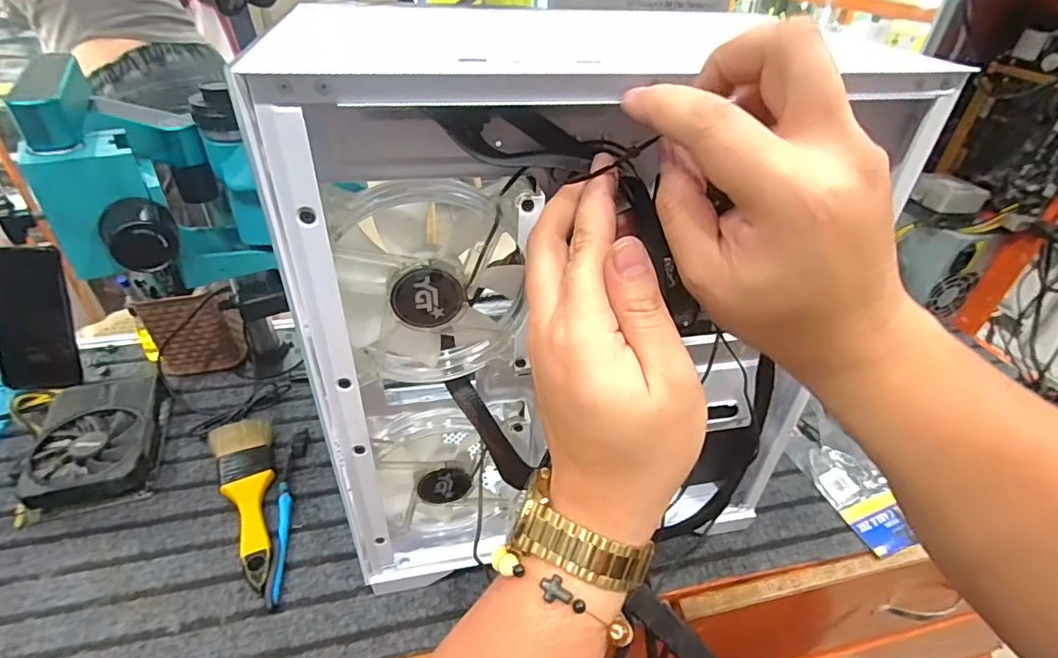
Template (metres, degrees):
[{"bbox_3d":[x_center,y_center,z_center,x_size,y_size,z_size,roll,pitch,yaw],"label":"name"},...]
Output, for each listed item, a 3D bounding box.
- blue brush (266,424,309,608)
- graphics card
[{"bbox_3d":[-0.230,0.170,0.508,0.017,0.008,0.189,-4,38,-10],"label":"blue brush"},{"bbox_3d":[-0.439,0.113,0.542,0.114,0.041,0.155,-10,39,-17],"label":"graphics card"}]

